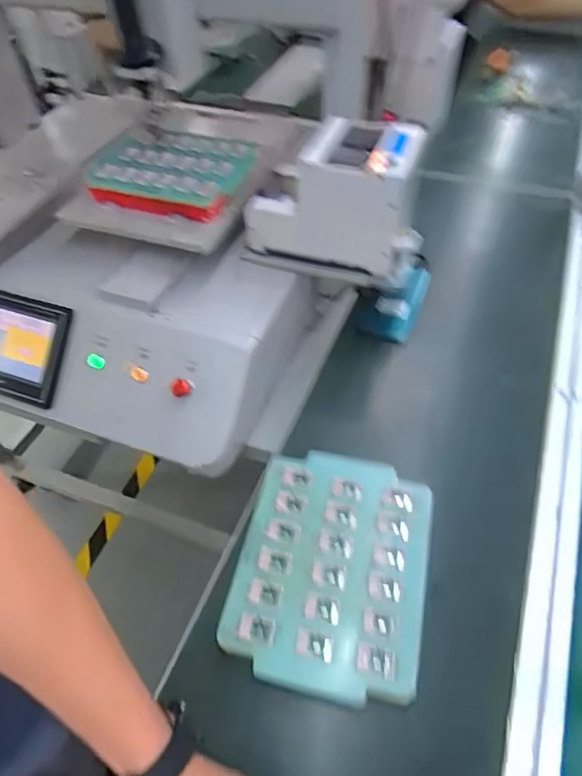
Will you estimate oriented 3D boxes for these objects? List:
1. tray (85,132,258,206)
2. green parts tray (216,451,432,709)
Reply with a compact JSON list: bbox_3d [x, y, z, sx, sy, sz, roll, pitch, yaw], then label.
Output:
[{"bbox_3d":[-0.172,-0.324,0.723,0.216,0.020,0.153,15,54,14],"label":"tray"},{"bbox_3d":[0.041,0.172,0.494,0.180,0.016,0.226,10,53,9],"label":"green parts tray"}]

